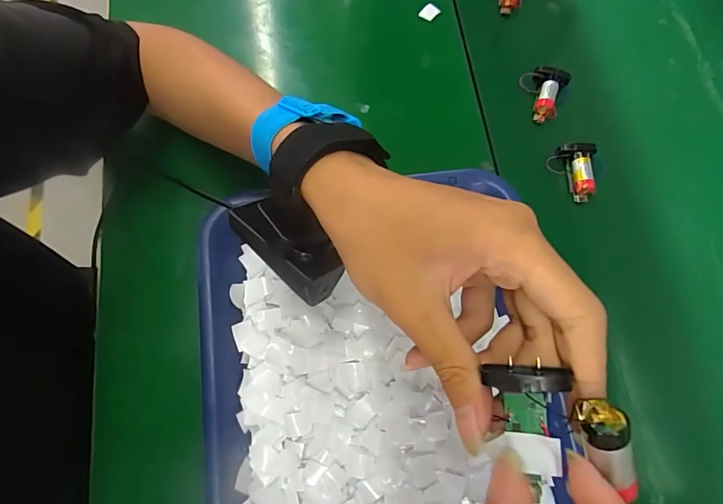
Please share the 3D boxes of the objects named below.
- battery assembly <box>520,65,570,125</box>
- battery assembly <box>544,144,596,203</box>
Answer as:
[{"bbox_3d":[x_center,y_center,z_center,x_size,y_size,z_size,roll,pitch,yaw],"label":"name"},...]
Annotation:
[{"bbox_3d":[0.169,-0.151,0.399,0.042,0.022,0.046,23,72,11],"label":"battery assembly"},{"bbox_3d":[0.186,-0.071,0.376,0.035,0.020,0.049,9,70,6],"label":"battery assembly"}]

